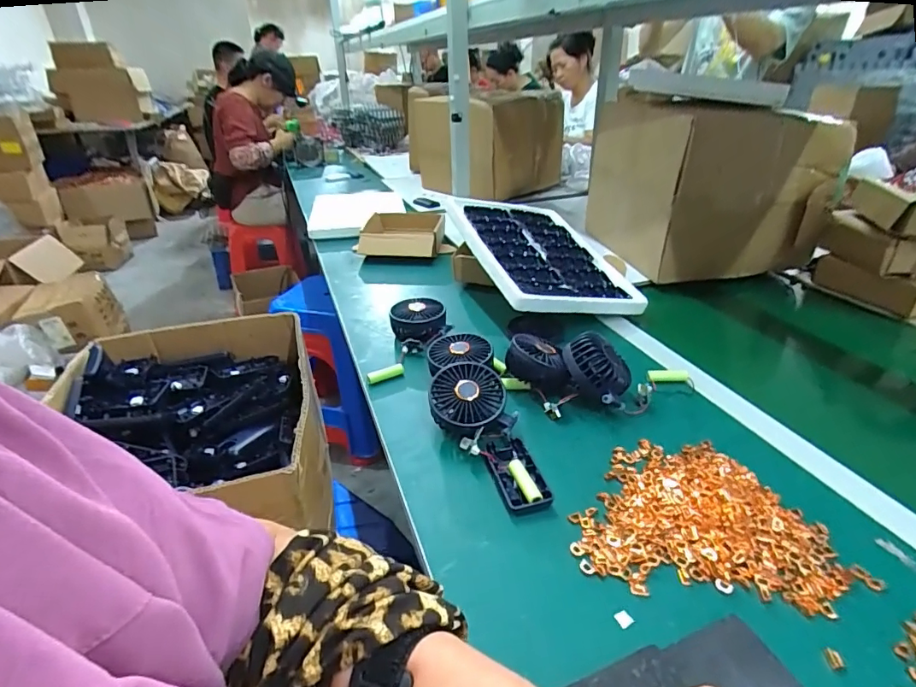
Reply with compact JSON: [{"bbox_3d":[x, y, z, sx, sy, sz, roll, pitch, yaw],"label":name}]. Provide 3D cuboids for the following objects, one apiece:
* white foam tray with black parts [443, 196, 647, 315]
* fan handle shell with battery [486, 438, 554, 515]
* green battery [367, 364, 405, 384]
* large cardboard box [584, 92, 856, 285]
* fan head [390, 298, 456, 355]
[{"bbox_3d":[0.147,-0.167,0.892,0.278,0.041,0.367,2,40,-21],"label":"white foam tray with black parts"},{"bbox_3d":[0.060,0.135,0.499,0.043,0.015,0.091,-8,30,-12],"label":"fan handle shell with battery"},{"bbox_3d":[-0.099,0.043,0.669,0.052,0.018,0.014,-16,33,-24],"label":"green battery"},{"bbox_3d":[0.472,-0.322,0.993,0.318,0.285,0.413,-4,30,-5],"label":"large cardboard box"},{"bbox_3d":[-0.059,-0.031,0.757,0.087,0.047,0.101,-7,30,-10],"label":"fan head"}]

